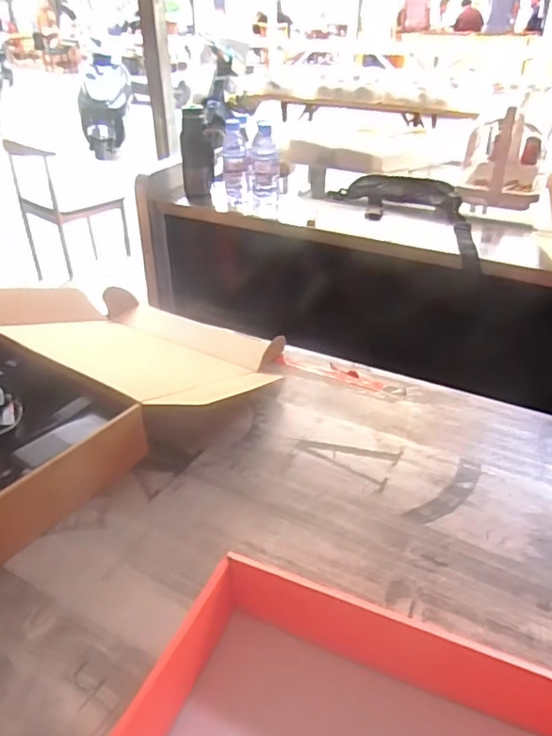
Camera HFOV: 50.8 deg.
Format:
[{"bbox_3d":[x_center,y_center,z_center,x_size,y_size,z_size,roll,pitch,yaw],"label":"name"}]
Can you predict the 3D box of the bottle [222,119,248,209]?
[{"bbox_3d":[-0.099,-0.490,1.401,0.059,0.180,0.073,-3,34,-4],"label":"bottle"}]

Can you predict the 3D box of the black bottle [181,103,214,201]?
[{"bbox_3d":[-0.202,-0.535,1.494,0.082,0.242,0.068,-6,34,-8],"label":"black bottle"}]

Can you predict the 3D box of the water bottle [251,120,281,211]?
[{"bbox_3d":[-0.025,-0.475,1.403,0.068,0.202,0.067,0,34,0],"label":"water bottle"}]

